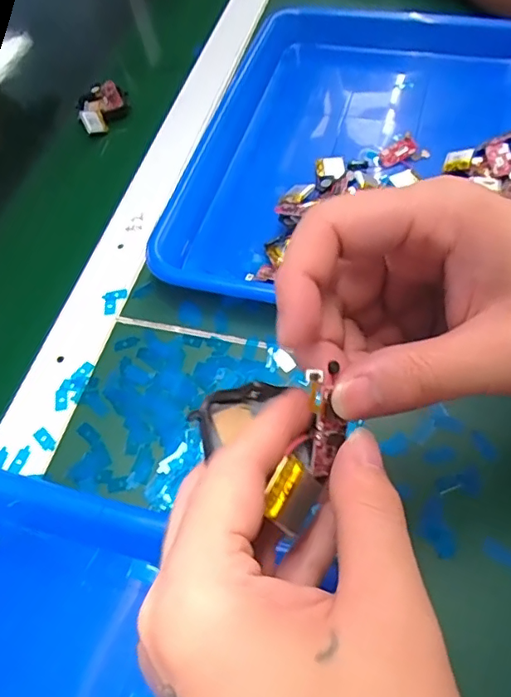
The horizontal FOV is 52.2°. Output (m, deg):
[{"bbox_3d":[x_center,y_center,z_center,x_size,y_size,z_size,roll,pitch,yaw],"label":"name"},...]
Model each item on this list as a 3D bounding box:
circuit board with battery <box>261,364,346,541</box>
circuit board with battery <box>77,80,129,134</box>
[{"bbox_3d":[0.015,0.032,0.169,0.010,0.024,0.051,10,73,42],"label":"circuit board with battery"},{"bbox_3d":[-0.137,-0.219,0.470,0.043,0.019,0.056,-18,58,-7],"label":"circuit board with battery"}]

